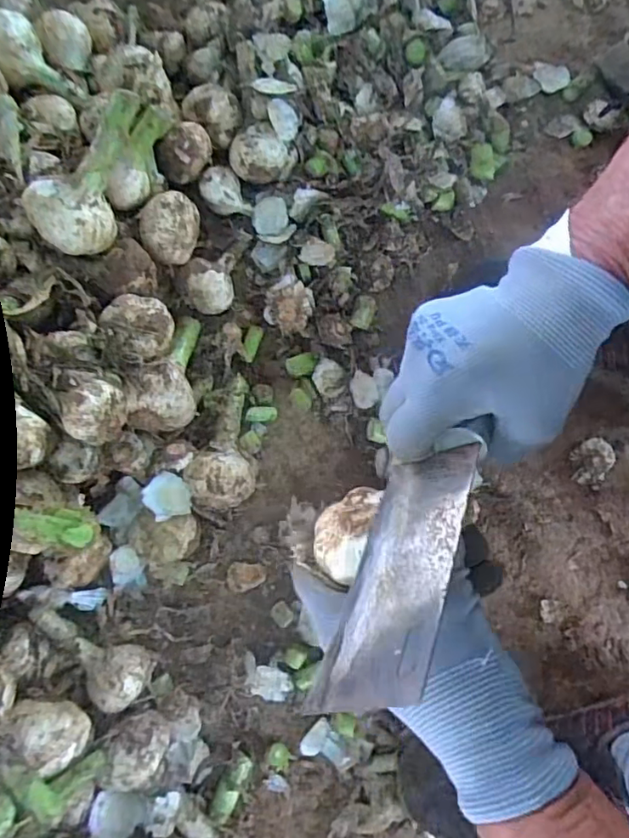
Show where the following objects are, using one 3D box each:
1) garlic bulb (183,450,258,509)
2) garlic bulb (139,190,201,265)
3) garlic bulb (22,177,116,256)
[{"bbox_3d":[-0.074,0.050,0.451,0.051,0.057,0.044,-5,78,-2],"label":"garlic bulb"},{"bbox_3d":[-0.116,-0.154,0.452,0.050,0.048,0.046,-21,81,-8],"label":"garlic bulb"},{"bbox_3d":[-0.170,-0.141,0.396,0.048,0.052,0.049,1,79,-4],"label":"garlic bulb"}]

